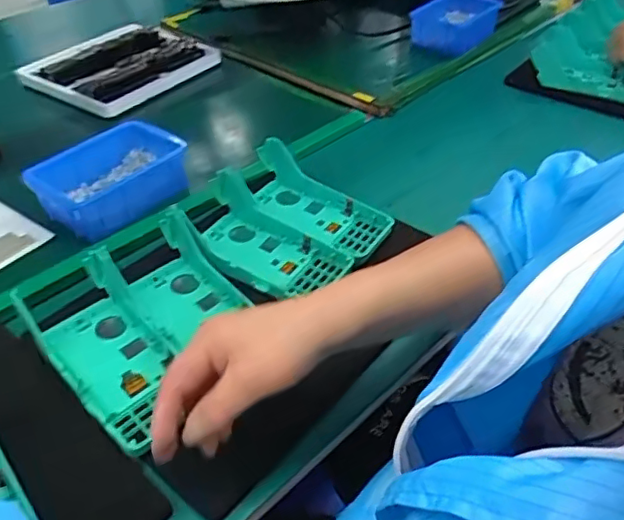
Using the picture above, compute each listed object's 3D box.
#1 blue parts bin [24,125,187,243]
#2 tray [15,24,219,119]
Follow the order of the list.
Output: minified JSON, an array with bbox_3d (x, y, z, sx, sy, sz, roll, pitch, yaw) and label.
[{"bbox_3d":[-0.207,-0.089,0.614,0.095,0.056,0.156,30,50,30],"label":"blue parts bin"},{"bbox_3d":[-0.288,-0.298,0.870,0.203,0.024,0.233,29,49,29],"label":"tray"}]

